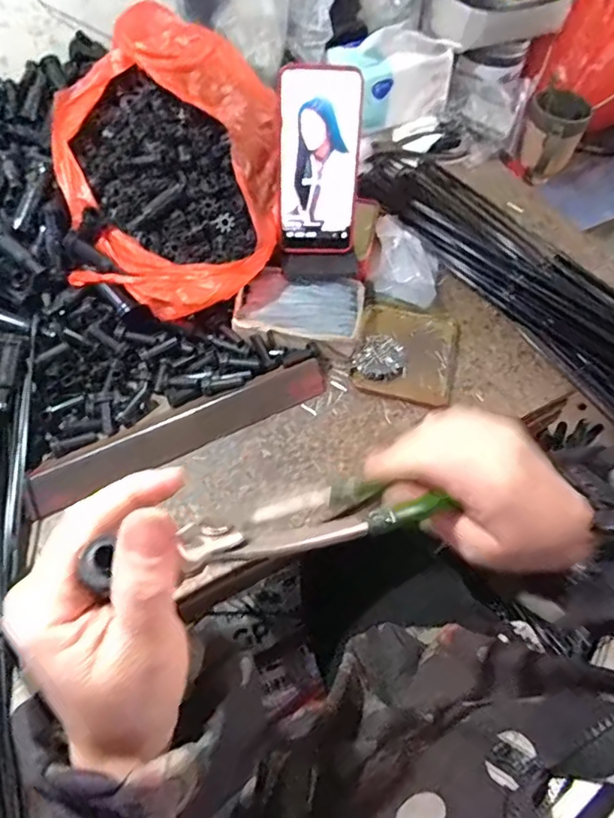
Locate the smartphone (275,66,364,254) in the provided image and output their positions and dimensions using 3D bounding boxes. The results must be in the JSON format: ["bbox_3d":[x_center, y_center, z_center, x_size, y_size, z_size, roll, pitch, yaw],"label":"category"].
[{"bbox_3d":[0.011,-0.235,0.521,0.077,0.163,0.015,-1,33,-2],"label":"smartphone"}]

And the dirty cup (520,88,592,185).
[{"bbox_3d":[0.355,-0.401,0.787,0.078,0.110,0.078,1,59,-1],"label":"dirty cup"}]

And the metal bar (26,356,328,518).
[{"bbox_3d":[-0.112,0.015,0.506,0.279,0.028,0.042,-25,62,-16],"label":"metal bar"}]

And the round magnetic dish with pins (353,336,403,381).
[{"bbox_3d":[0.076,-0.051,0.559,0.046,0.017,0.048,1,59,-1],"label":"round magnetic dish with pins"}]

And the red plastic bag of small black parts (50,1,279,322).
[{"bbox_3d":[-0.134,-0.241,0.527,0.209,0.128,0.271,-1,59,-2],"label":"red plastic bag of small black parts"}]

